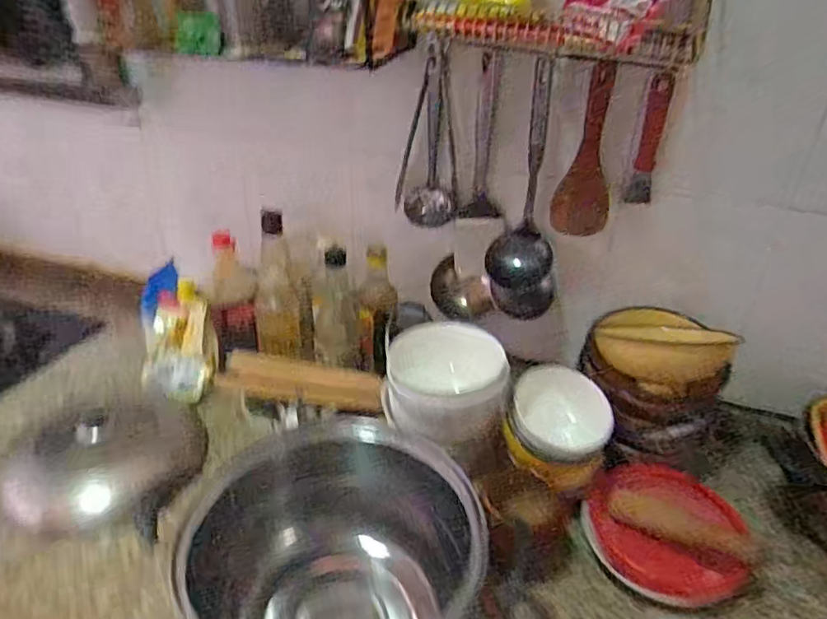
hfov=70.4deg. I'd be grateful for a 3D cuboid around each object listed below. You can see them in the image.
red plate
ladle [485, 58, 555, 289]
[{"bbox_3d":[0.288,0.254,0.668,0.140,0.029,0.179,-32,31,-13],"label":"red plate"},{"bbox_3d":[0.165,-0.181,0.846,0.093,0.317,0.034,5,31,6],"label":"ladle"}]

